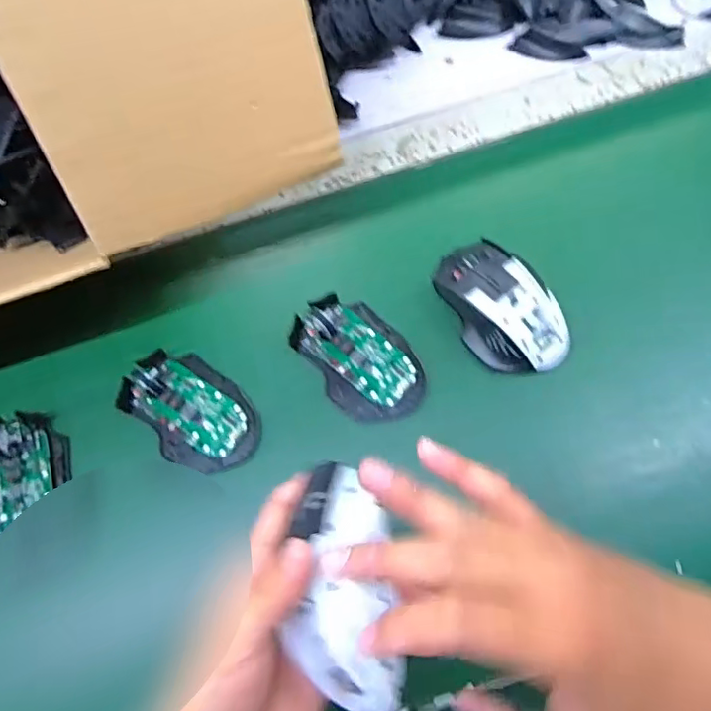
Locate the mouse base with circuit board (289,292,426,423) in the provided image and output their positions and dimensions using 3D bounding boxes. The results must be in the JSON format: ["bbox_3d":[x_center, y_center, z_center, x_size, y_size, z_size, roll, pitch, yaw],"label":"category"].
[{"bbox_3d":[0.003,0.000,0.452,0.071,0.025,0.111,-34,72,-9],"label":"mouse base with circuit board"}]

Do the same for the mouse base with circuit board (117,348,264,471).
[{"bbox_3d":[-0.129,0.041,0.447,0.113,0.021,0.070,36,75,14],"label":"mouse base with circuit board"}]

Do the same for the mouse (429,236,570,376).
[{"bbox_3d":[0.112,-0.039,0.444,0.066,0.036,0.114,-31,71,-8],"label":"mouse"}]

